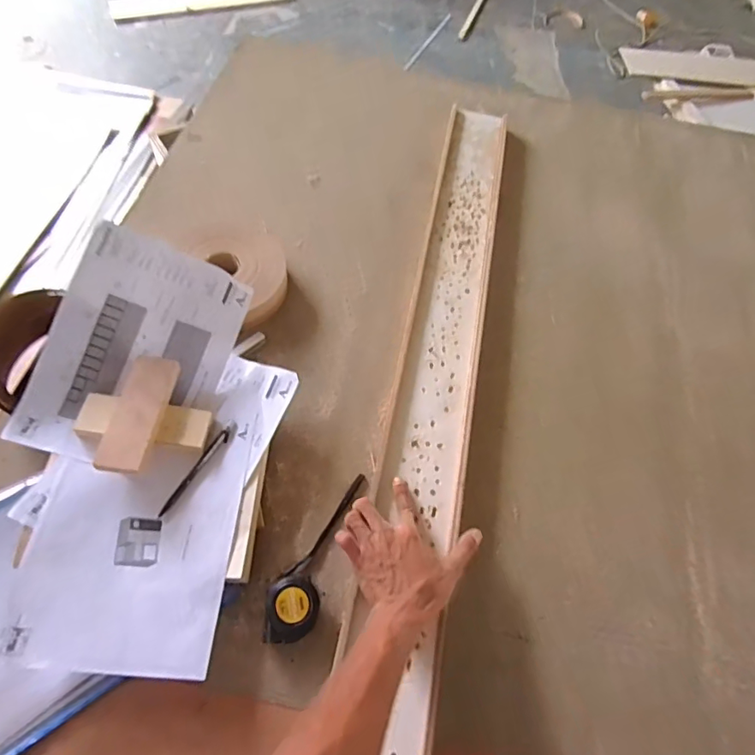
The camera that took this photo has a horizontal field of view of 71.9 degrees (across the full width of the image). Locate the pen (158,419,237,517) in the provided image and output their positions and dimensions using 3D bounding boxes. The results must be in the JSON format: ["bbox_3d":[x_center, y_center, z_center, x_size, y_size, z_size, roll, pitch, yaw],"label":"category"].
[{"bbox_3d":[-0.214,0.105,0.623,0.014,0.008,0.136,27,62,12],"label":"pen"}]

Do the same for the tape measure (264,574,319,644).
[{"bbox_3d":[-0.093,0.247,0.559,0.058,0.036,0.069,1,60,-5],"label":"tape measure"}]

